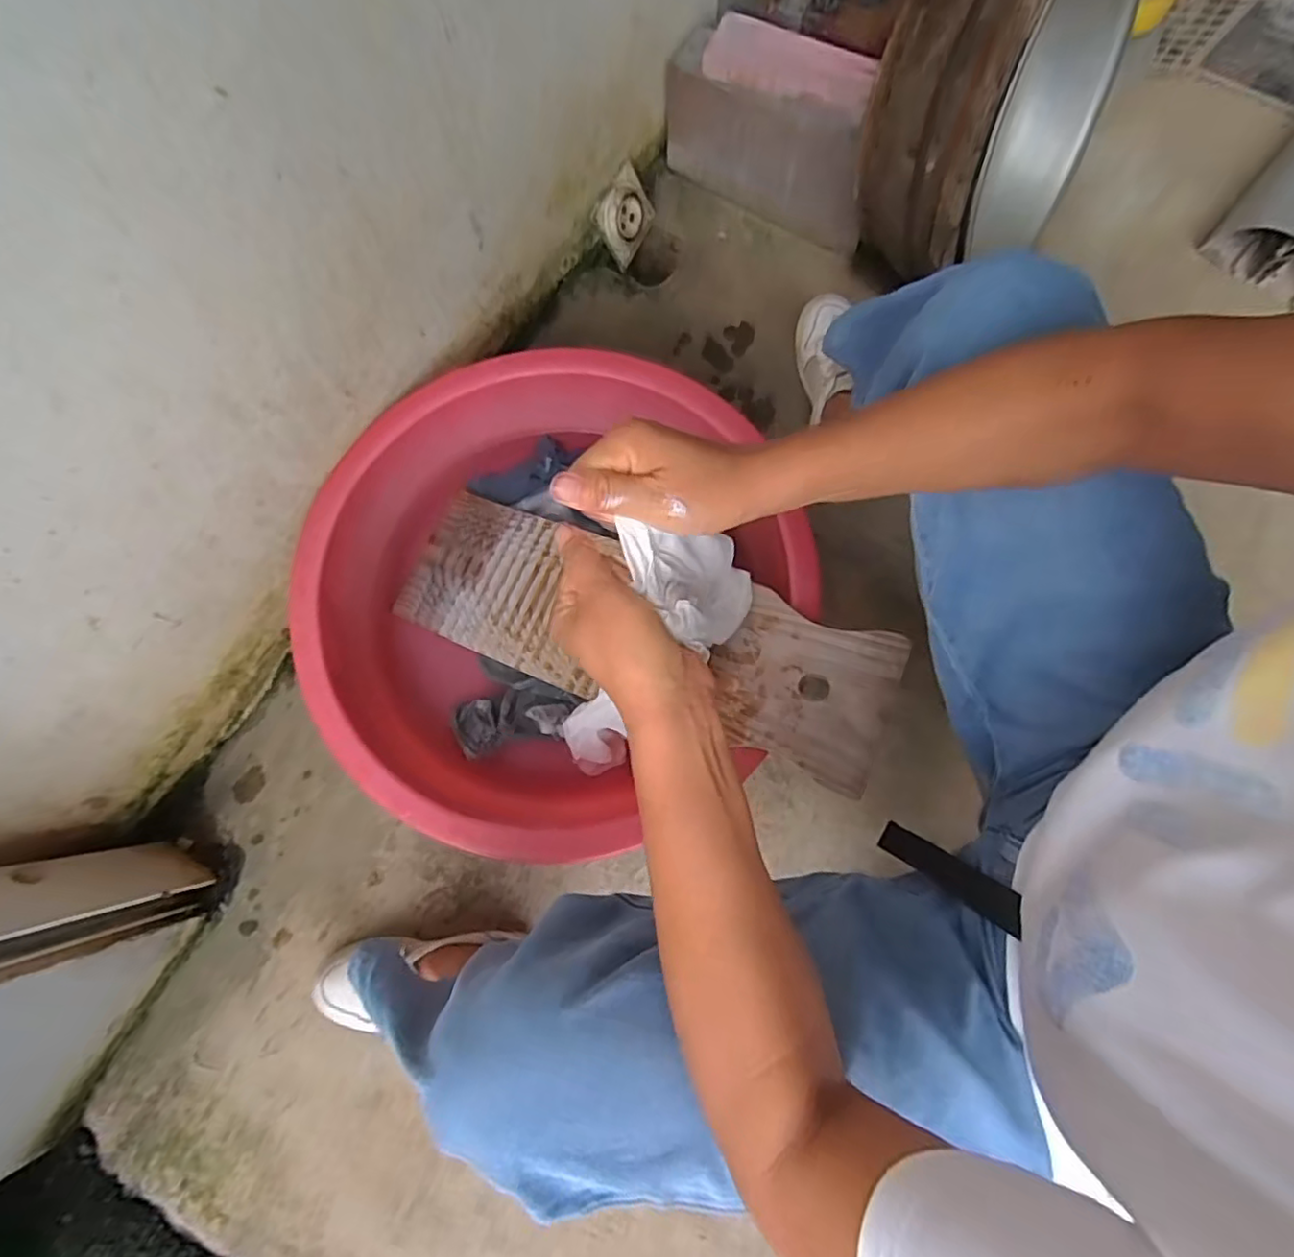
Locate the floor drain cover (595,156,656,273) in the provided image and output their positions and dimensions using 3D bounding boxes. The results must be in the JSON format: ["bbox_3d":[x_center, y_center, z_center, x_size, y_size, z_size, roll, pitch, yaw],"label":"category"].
[{"bbox_3d":[-0.031,-0.588,0.897,0.012,0.104,0.095,30,93,28],"label":"floor drain cover"}]

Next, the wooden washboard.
[{"bbox_3d":[-0.025,-0.010,0.687,0.564,0.021,0.180,18,78,23],"label":"wooden washboard"}]

